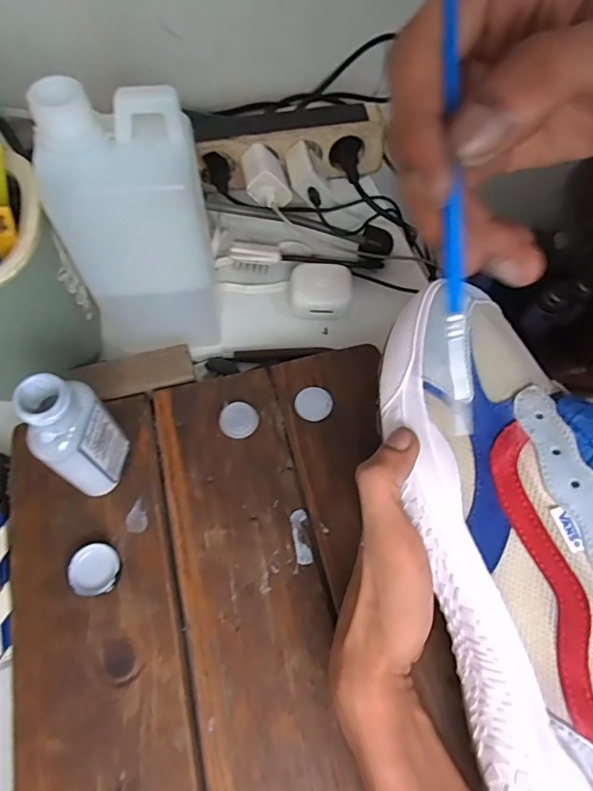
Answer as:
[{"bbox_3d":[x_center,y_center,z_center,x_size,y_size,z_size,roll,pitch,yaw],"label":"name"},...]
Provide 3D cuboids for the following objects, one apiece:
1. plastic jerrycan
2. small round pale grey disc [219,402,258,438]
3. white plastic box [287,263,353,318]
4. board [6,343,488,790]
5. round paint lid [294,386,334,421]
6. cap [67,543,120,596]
[{"bbox_3d":[-0.105,-0.107,0.352,0.103,0.207,0.057,-11,65,-7],"label":"plastic jerrycan"},{"bbox_3d":[-0.042,0.017,0.365,0.027,0.005,0.027,1,64,-1],"label":"small round pale grey disc"},{"bbox_3d":[0.021,-0.092,0.450,0.057,0.023,0.050,0,64,-1],"label":"white plastic box"},{"bbox_3d":[-0.028,0.168,0.293,0.269,0.015,0.399,-16,65,-6],"label":"board"},{"bbox_3d":[0.013,0.005,0.371,0.027,0.004,0.026,1,64,-1],"label":"round paint lid"},{"bbox_3d":[-0.126,0.109,0.313,0.030,0.014,0.030,1,64,-1],"label":"cap"}]

